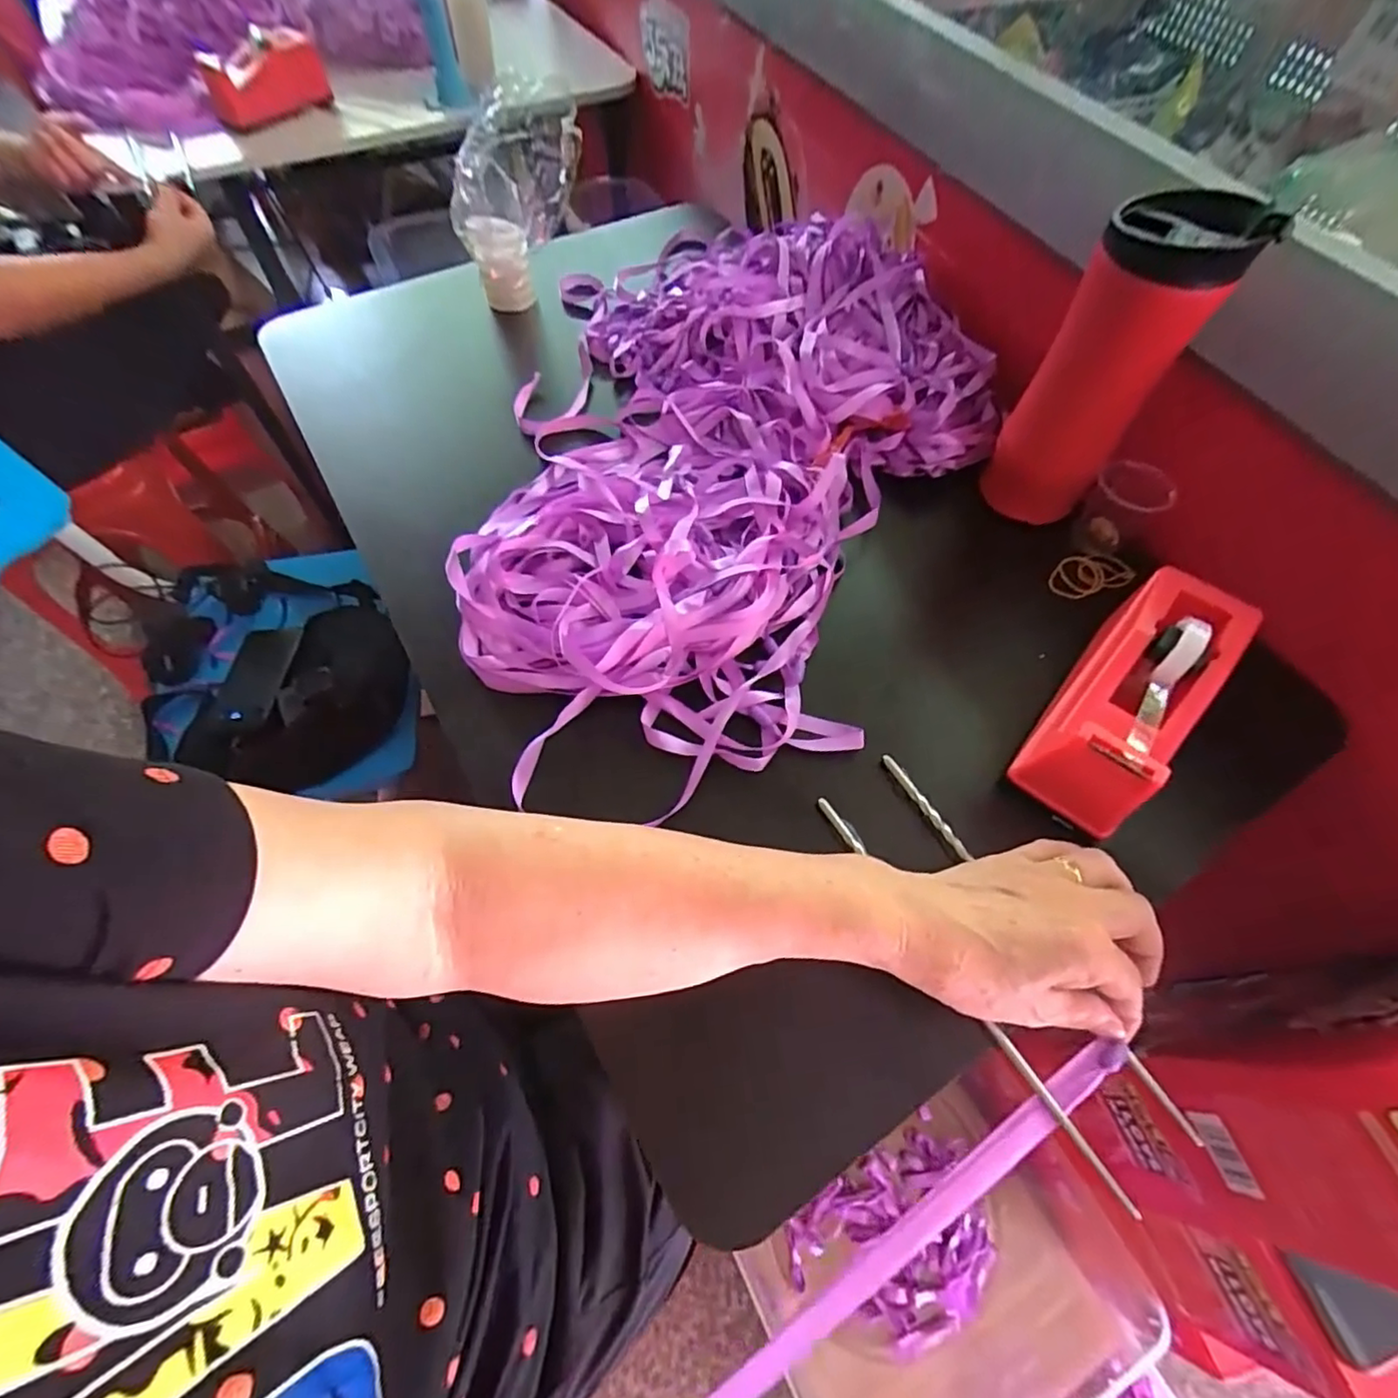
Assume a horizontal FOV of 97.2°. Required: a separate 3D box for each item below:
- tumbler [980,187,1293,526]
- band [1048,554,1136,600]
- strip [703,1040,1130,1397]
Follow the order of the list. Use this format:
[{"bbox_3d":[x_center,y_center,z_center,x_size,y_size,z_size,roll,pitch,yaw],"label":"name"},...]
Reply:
[{"bbox_3d":[0.255,-0.205,0.398,0.071,0.187,0.062,30,65,14],"label":"tumbler"},{"bbox_3d":[0.281,-0.091,0.447,0.062,0.011,0.032,-17,63,-10],"label":"band"},{"bbox_3d":[0.080,0.231,0.256,0.279,0.012,0.013,-26,65,-18],"label":"strip"}]

